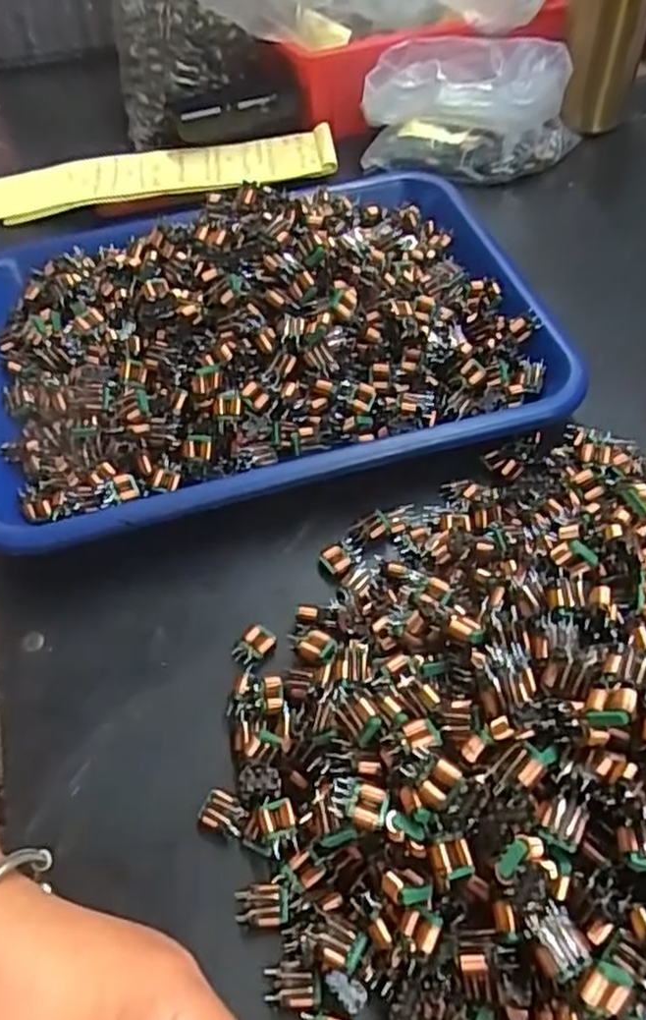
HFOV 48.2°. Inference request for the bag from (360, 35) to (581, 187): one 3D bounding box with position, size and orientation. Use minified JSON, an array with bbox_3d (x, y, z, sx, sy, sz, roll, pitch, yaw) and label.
[{"bbox_3d":[0.117,-0.321,0.574,0.162,0.076,0.088,2,55,5],"label":"bag"}]

